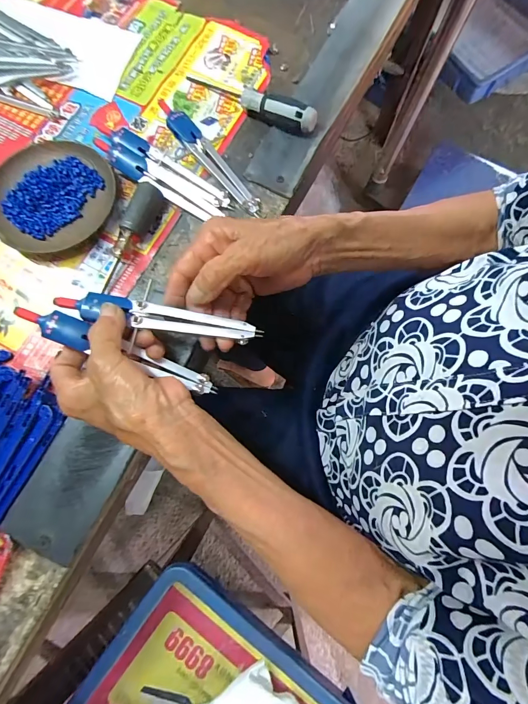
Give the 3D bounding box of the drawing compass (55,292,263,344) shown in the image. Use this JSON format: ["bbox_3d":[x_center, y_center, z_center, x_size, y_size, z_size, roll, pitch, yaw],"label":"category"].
[{"bbox_3d":[-0.077,-0.025,0.260,0.148,0.007,0.019,10,75,0],"label":"drawing compass"}]

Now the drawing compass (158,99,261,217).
[{"bbox_3d":[-0.054,-0.191,0.342,0.019,0.016,0.147,-39,78,-9],"label":"drawing compass"}]

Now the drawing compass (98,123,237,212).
[{"bbox_3d":[-0.099,-0.183,0.341,0.159,0.012,0.020,33,78,8],"label":"drawing compass"}]

